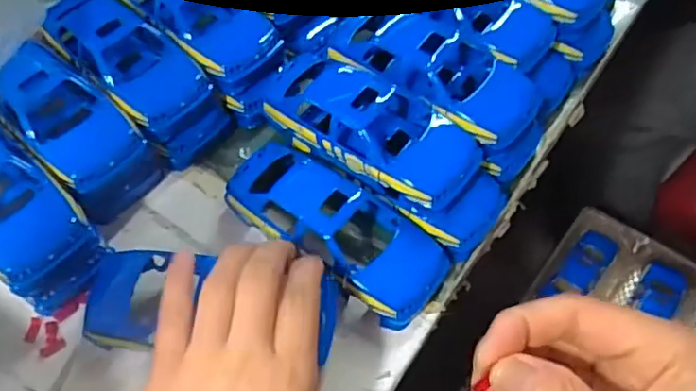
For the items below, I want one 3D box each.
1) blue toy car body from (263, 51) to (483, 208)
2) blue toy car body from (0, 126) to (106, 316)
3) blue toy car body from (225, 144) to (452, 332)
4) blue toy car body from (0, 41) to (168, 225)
[{"bbox_3d":[0.013,-0.038,0.351,0.123,0.027,0.056,31,64,20],"label":"blue toy car body"},{"bbox_3d":[-0.182,0.002,0.328,0.050,0.029,0.122,-36,87,-18],"label":"blue toy car body"},{"bbox_3d":[-0.008,0.014,0.338,0.128,0.038,0.055,32,65,21],"label":"blue toy car body"},{"bbox_3d":[-0.161,-0.040,0.359,0.053,0.037,0.106,-43,92,-22],"label":"blue toy car body"}]

